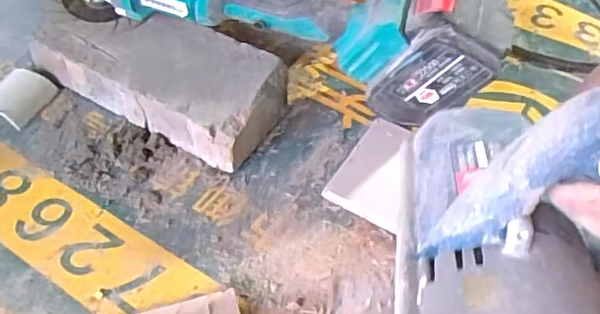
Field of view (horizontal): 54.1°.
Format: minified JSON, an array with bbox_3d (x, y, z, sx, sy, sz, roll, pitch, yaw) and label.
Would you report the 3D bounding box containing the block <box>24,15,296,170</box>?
[{"bbox_3d":[-0.121,-0.075,0.524,0.222,0.051,0.103,26,53,17],"label":"block"}]

